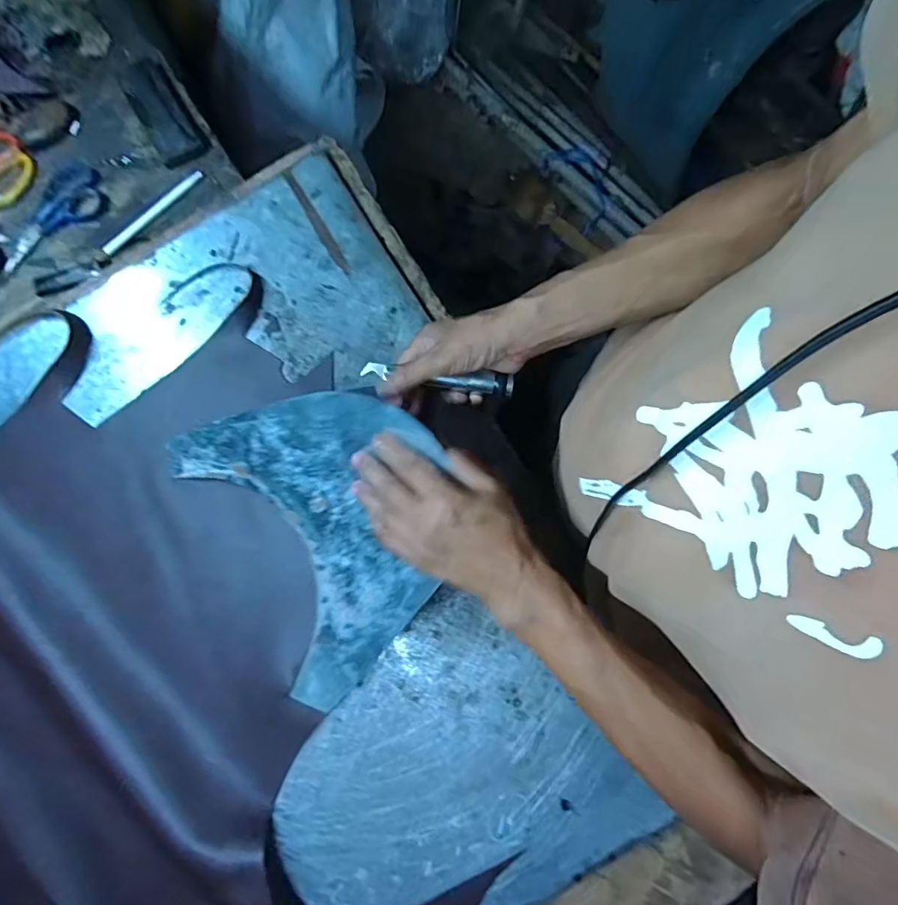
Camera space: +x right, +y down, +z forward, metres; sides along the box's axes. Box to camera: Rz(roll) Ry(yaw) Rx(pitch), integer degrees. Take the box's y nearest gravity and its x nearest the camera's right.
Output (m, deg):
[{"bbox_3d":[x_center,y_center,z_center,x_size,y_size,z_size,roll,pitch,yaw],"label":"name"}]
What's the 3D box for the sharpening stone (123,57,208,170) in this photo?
[{"bbox_3d":[-0.345,-0.407,0.618,0.055,0.014,0.143,-32,81,-7],"label":"sharpening stone"}]

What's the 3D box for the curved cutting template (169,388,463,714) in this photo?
[{"bbox_3d":[-0.107,0.058,0.452,0.263,0.028,0.283,5,104,20],"label":"curved cutting template"}]

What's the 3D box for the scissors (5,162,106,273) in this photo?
[{"bbox_3d":[-0.464,-0.273,0.601,0.057,0.027,0.149,38,81,6],"label":"scissors"}]

